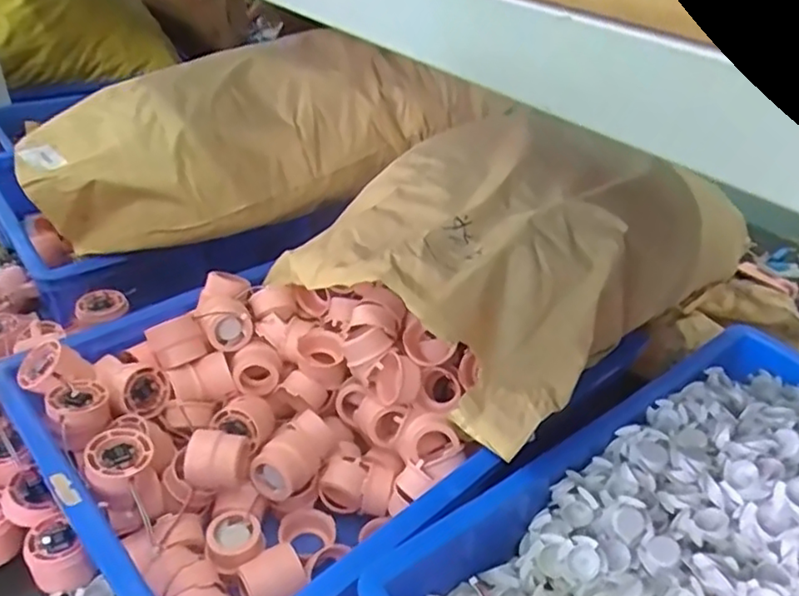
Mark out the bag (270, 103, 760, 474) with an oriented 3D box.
[{"bbox_3d":[0.129,-0.061,0.726,0.405,0.176,0.344,-24,45,-35],"label":"bag"}]

